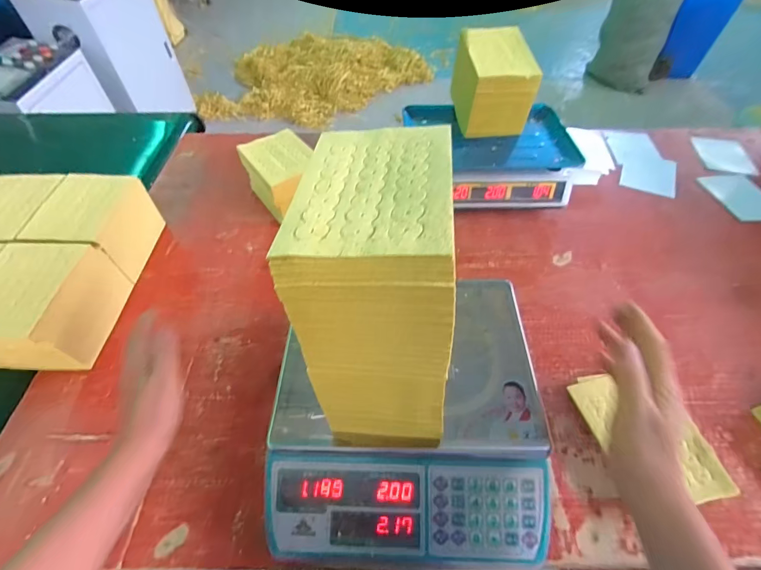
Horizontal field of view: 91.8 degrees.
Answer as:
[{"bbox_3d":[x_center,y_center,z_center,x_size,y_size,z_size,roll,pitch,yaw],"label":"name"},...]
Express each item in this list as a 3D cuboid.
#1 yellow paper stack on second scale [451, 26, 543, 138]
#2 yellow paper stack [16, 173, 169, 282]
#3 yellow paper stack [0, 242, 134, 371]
[{"bbox_3d":[0.221,-0.392,0.719,0.134,0.141,0.137,-4,52,-3],"label":"yellow paper stack on second scale"},{"bbox_3d":[-0.495,-0.101,0.657,0.130,0.116,0.162,0,52,0],"label":"yellow paper stack"},{"bbox_3d":[-0.497,0.037,0.549,0.127,0.121,0.172,0,52,1],"label":"yellow paper stack"}]

